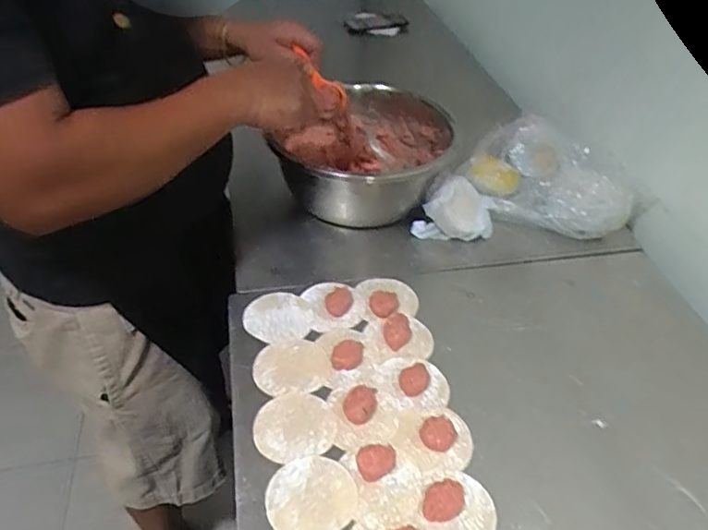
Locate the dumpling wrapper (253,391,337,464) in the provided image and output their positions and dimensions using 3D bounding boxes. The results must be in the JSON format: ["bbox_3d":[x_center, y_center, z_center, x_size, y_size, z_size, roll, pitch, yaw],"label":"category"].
[{"bbox_3d":[-0.063,0.170,0.587,0.083,0.004,0.076,4,45,-4],"label":"dumpling wrapper"}]

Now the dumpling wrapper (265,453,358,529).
[{"bbox_3d":[-0.041,0.222,0.532,0.085,0.005,0.078,1,43,-1],"label":"dumpling wrapper"}]

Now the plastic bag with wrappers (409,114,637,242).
[{"bbox_3d":[0.250,-0.127,0.858,0.323,0.113,0.152,-3,43,-5],"label":"plastic bag with wrappers"}]

